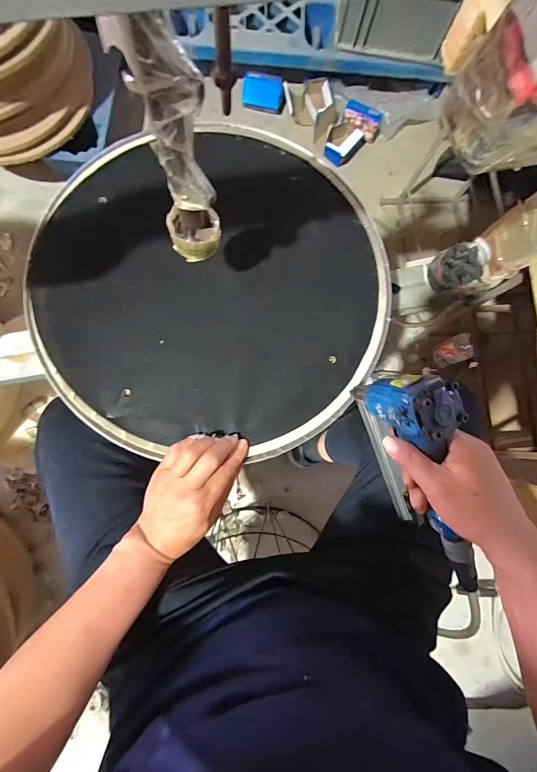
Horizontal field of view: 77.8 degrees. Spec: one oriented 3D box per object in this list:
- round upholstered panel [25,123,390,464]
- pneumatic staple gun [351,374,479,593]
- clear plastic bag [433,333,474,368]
[{"bbox_3d":[-0.069,-0.132,0.448,0.448,0.024,0.446,1,81,-4],"label":"round upholstered panel"},{"bbox_3d":[0.163,0.096,0.371,0.055,0.112,0.254,-22,113,-7],"label":"pneumatic staple gun"},{"bbox_3d":[0.510,-0.096,0.922,0.014,0.125,0.069,-17,82,-24],"label":"clear plastic bag"}]

